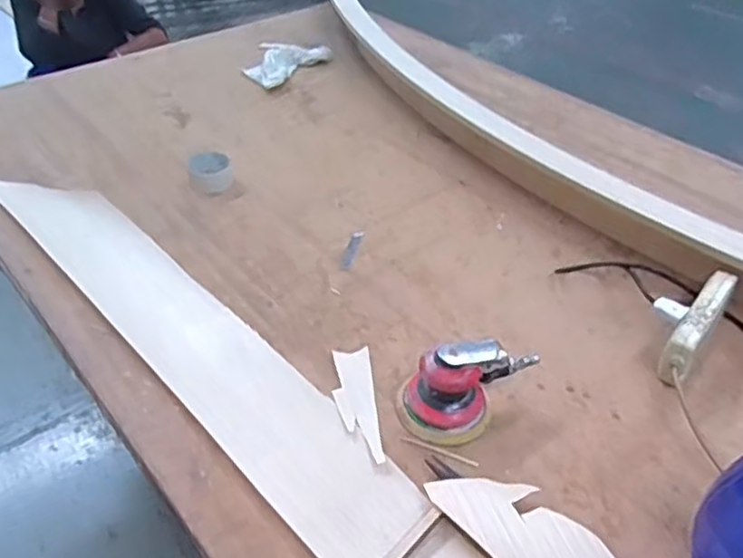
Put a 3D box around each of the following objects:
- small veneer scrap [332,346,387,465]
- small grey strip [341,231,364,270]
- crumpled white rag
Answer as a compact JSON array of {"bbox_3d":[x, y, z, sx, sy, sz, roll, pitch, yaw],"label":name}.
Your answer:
[{"bbox_3d":[-0.019,0.155,0.838,0.051,0.004,0.177,-4,41,-6],"label":"small veneer scrap"},{"bbox_3d":[-0.031,-0.048,1.085,0.020,0.005,0.109,8,41,8],"label":"small grey strip"},{"bbox_3d":[-0.206,-0.509,1.573,0.176,0.027,0.222,8,41,8],"label":"crumpled white rag"}]

